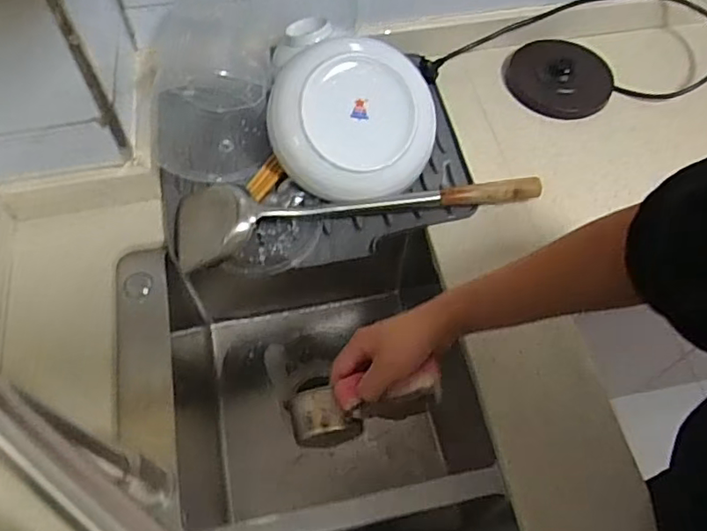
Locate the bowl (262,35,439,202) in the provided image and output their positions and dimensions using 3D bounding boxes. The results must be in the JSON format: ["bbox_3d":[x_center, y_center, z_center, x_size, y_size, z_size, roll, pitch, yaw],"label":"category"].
[{"bbox_3d":[-0.002,-0.172,0.689,0.181,0.068,0.197,8,83,-17],"label":"bowl"}]

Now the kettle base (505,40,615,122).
[{"bbox_3d":[0.280,-0.259,0.802,0.134,0.020,0.138,22,61,12],"label":"kettle base"}]

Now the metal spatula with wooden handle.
[{"bbox_3d":[0.005,-0.070,0.678,0.411,0.036,0.073,-8,60,-6],"label":"metal spatula with wooden handle"}]

